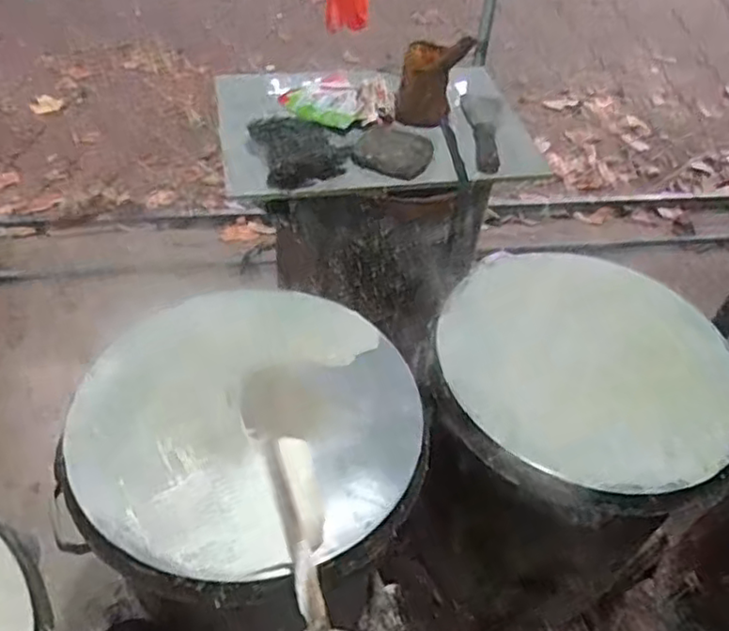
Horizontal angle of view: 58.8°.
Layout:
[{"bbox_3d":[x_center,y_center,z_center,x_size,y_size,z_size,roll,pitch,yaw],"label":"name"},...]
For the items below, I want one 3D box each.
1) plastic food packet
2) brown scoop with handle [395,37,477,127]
[{"bbox_3d":[-0.051,-0.355,1.053,0.173,0.034,0.149,-10,46,-15],"label":"plastic food packet"},{"bbox_3d":[0.109,-0.375,1.018,0.101,0.128,0.096,11,47,5],"label":"brown scoop with handle"}]

